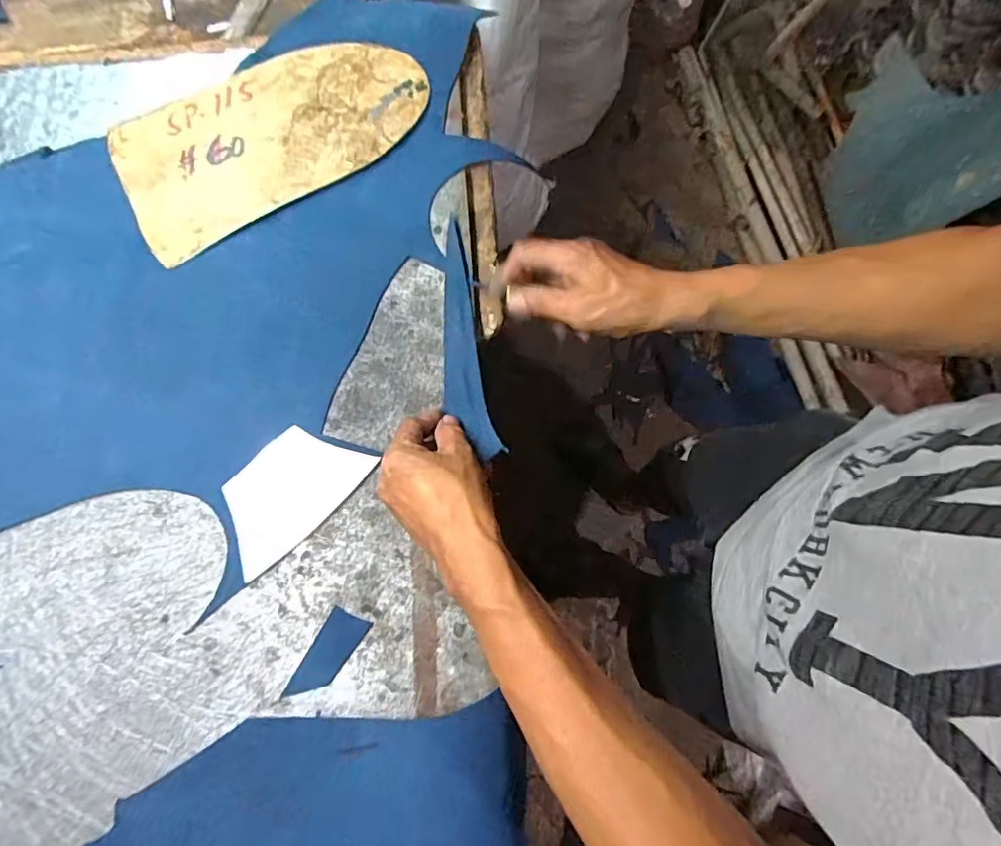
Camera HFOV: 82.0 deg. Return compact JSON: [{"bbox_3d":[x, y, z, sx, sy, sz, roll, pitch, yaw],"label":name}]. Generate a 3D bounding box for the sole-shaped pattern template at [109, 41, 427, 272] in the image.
[{"bbox_3d":[-0.207,-0.265,0.518,0.277,0.007,0.145,-29,81,-3],"label":"sole-shaped pattern template"}]

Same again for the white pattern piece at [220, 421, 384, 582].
[{"bbox_3d":[-0.168,0.052,0.455,0.072,0.006,0.122,44,80,9],"label":"white pattern piece"}]

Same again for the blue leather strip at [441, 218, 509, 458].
[{"bbox_3d":[-0.032,-0.070,0.474,0.038,0.021,0.203,-7,76,-2],"label":"blue leather strip"}]

